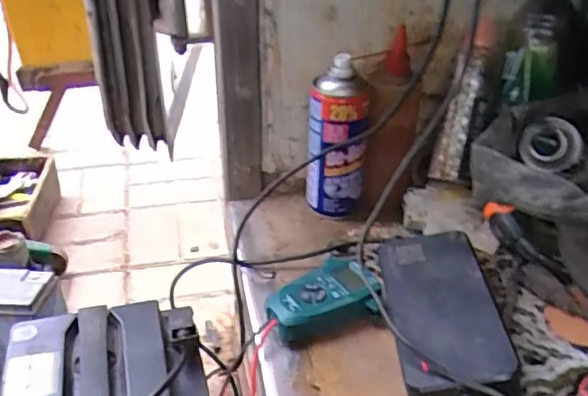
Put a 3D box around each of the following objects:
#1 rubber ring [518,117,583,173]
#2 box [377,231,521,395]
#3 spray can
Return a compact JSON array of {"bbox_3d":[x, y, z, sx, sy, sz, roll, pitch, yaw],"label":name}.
[{"bbox_3d":[0.240,-0.051,0.543,0.054,0.023,0.054,6,76,34],"label":"rubber ring"},{"bbox_3d":[0.123,0.102,0.496,0.083,0.054,0.182,1,33,0],"label":"box"},{"bbox_3d":[0.048,-0.060,0.642,0.065,0.170,0.057,5,33,4],"label":"spray can"}]

